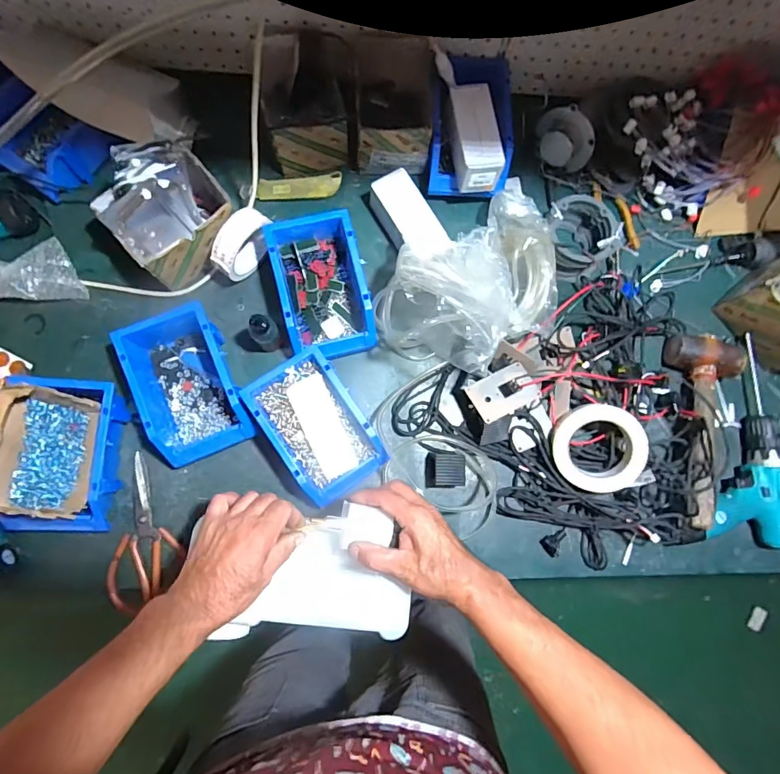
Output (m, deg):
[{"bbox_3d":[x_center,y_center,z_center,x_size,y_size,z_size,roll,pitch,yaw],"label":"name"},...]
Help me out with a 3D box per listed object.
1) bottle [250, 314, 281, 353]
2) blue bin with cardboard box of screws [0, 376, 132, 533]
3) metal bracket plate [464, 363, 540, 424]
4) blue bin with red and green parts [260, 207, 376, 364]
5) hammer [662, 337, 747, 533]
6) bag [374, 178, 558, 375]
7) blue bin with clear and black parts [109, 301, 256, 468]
[{"bbox_3d":[-0.166,-0.070,0.598,0.028,0.097,0.029,29,81,-1],"label":"bottle"},{"bbox_3d":[-0.397,0.083,0.535,0.114,0.118,0.183,3,82,-5],"label":"blue bin with cardboard box of screws"},{"bbox_3d":[0.155,0.007,0.617,0.087,0.009,0.058,-27,71,-8],"label":"metal bracket plate"},{"bbox_3d":[-0.093,-0.135,0.620,0.115,0.073,0.184,-13,84,-7],"label":"blue bin with red and green parts"},{"bbox_3d":[0.443,0.058,0.639,0.098,0.069,0.275,14,81,-3],"label":"hammer"},{"bbox_3d":[0.131,-0.140,0.609,0.278,0.152,0.179,-41,88,-9],"label":"bag"},{"bbox_3d":[-0.266,-0.004,0.594,0.121,0.081,0.191,-22,85,-8],"label":"blue bin with clear and black parts"}]

